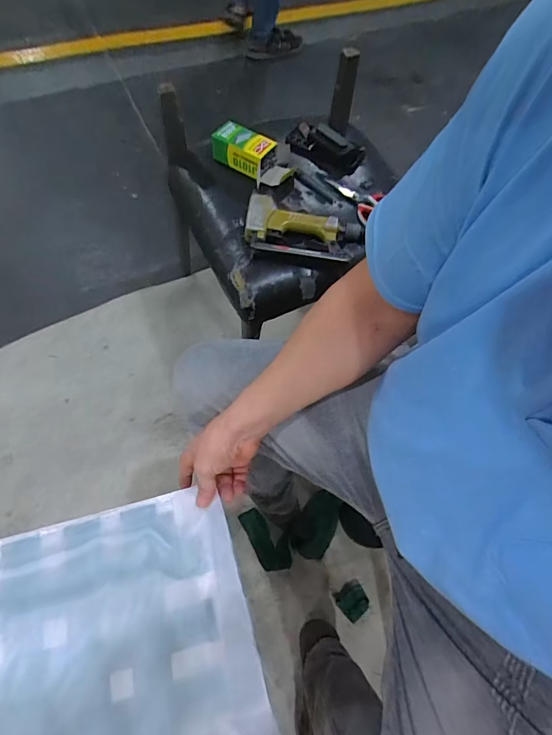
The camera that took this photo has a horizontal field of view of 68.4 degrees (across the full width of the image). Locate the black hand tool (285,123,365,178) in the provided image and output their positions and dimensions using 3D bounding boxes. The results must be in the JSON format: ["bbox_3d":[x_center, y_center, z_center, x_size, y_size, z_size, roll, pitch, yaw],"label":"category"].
[{"bbox_3d":[0.100,-0.460,0.860,0.161,0.032,0.081,29,64,13],"label":"black hand tool"}]

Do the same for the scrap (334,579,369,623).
[{"bbox_3d":[0.169,0.512,0.894,0.068,0.004,0.066,-38,71,-14],"label":"scrap"}]

